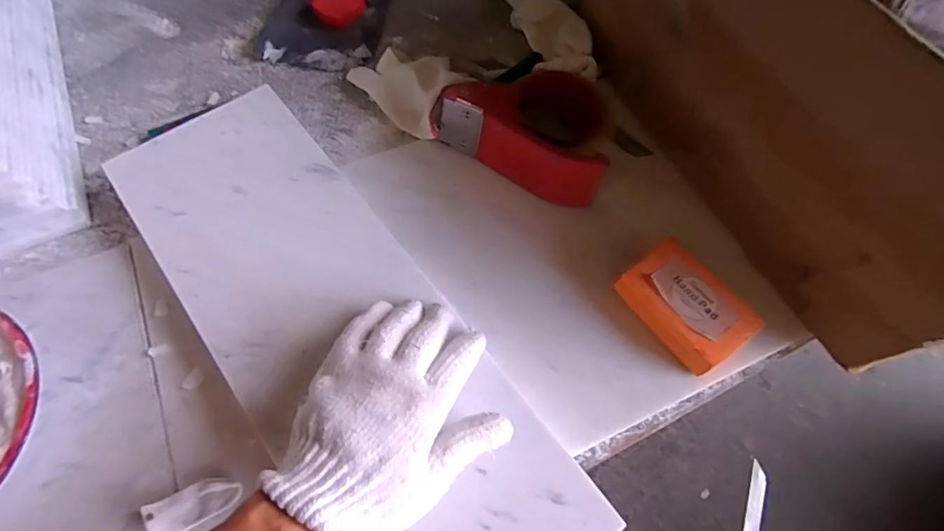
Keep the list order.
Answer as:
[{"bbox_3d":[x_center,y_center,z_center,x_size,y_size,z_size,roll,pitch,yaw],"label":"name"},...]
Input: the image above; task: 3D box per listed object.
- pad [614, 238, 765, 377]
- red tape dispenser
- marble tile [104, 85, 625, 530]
[{"bbox_3d":[0.165,0.032,0.370,0.062,0.031,0.093,-34,68,-16],"label":"pad"},{"bbox_3d":[0.054,-0.130,0.436,0.159,0.060,0.100,26,66,12],"label":"red tape dispenser"},{"bbox_3d":[-0.103,0.038,0.348,0.155,0.015,0.446,-36,70,-17],"label":"marble tile"}]

